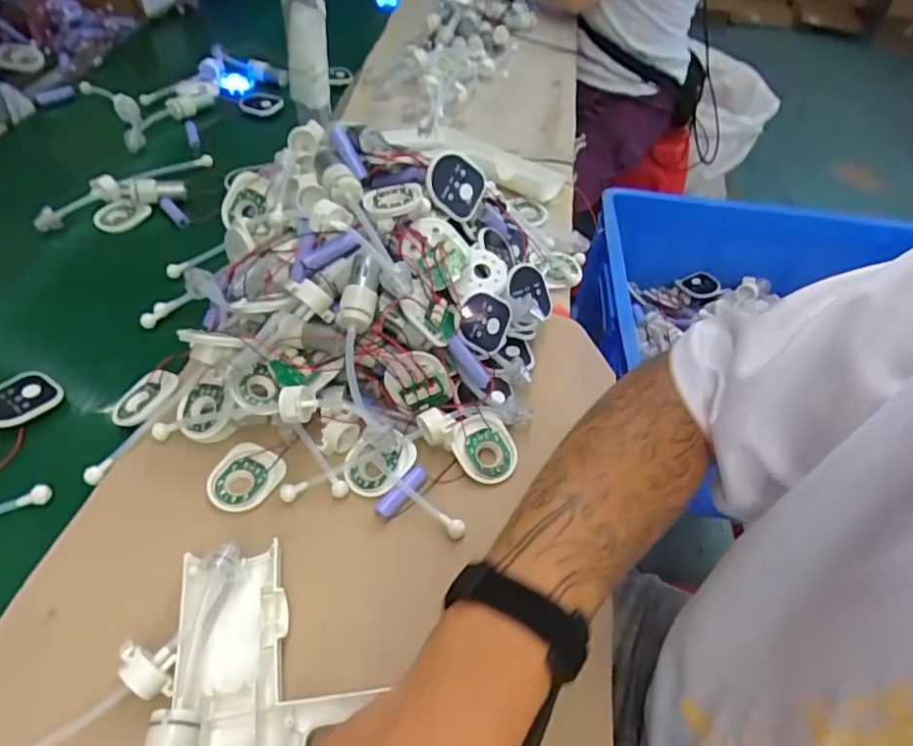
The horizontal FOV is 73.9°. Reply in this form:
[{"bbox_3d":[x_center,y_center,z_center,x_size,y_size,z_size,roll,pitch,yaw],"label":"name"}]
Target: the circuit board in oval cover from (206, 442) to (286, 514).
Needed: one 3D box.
[{"bbox_3d":[-0.165,0.081,0.475,0.048,0.007,0.059,30,53,20],"label":"circuit board in oval cover"}]

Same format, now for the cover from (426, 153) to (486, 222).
[{"bbox_3d":[-0.001,-0.162,0.525,0.007,0.058,0.047,26,88,54],"label":"cover"}]

